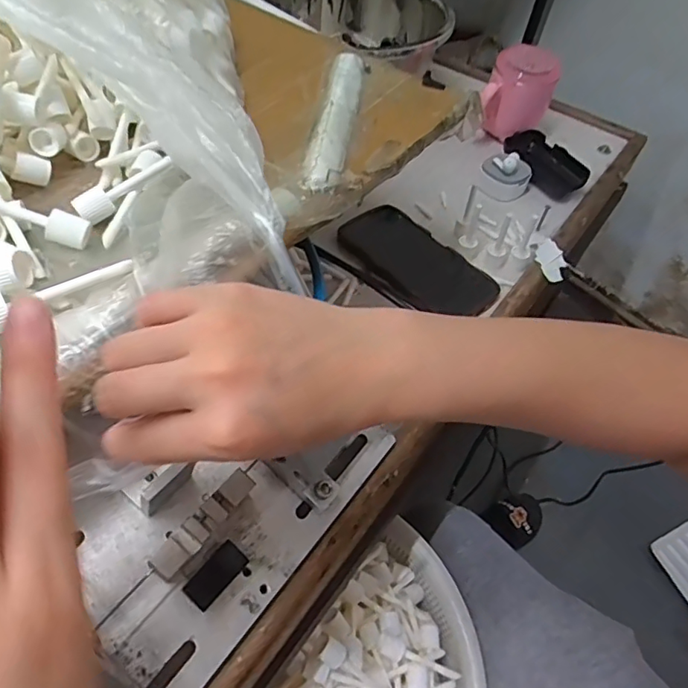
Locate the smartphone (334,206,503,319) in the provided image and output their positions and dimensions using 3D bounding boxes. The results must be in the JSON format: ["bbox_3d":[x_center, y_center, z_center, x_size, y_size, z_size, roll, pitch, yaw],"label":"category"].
[{"bbox_3d":[0.074,-0.085,0.534,0.083,0.016,0.162,-31,61,-26],"label":"smartphone"}]

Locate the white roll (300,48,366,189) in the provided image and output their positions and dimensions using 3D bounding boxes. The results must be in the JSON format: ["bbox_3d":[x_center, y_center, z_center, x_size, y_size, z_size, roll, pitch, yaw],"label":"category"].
[{"bbox_3d":[-0.005,-0.170,0.394,0.026,0.015,0.175,10,52,2],"label":"white roll"}]

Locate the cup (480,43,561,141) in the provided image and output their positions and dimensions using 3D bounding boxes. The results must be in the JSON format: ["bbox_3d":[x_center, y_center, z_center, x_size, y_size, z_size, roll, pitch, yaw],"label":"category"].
[{"bbox_3d":[0.220,-0.314,0.665,0.079,0.101,0.072,3,52,-4],"label":"cup"}]

